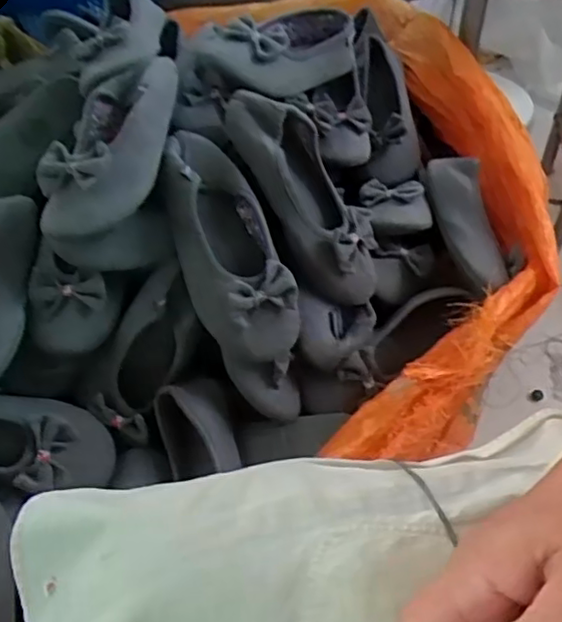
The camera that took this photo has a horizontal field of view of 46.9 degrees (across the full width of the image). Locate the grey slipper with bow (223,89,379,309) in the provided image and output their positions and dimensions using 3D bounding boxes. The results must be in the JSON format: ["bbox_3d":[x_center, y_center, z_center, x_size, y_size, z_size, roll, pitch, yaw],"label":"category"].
[{"bbox_3d":[0.029,-0.123,0.685,0.093,0.065,0.252,-31,93,-27],"label":"grey slipper with bow"}]

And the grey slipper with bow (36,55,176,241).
[{"bbox_3d":[-0.170,-0.179,0.664,0.107,0.057,0.260,8,46,7],"label":"grey slipper with bow"}]

